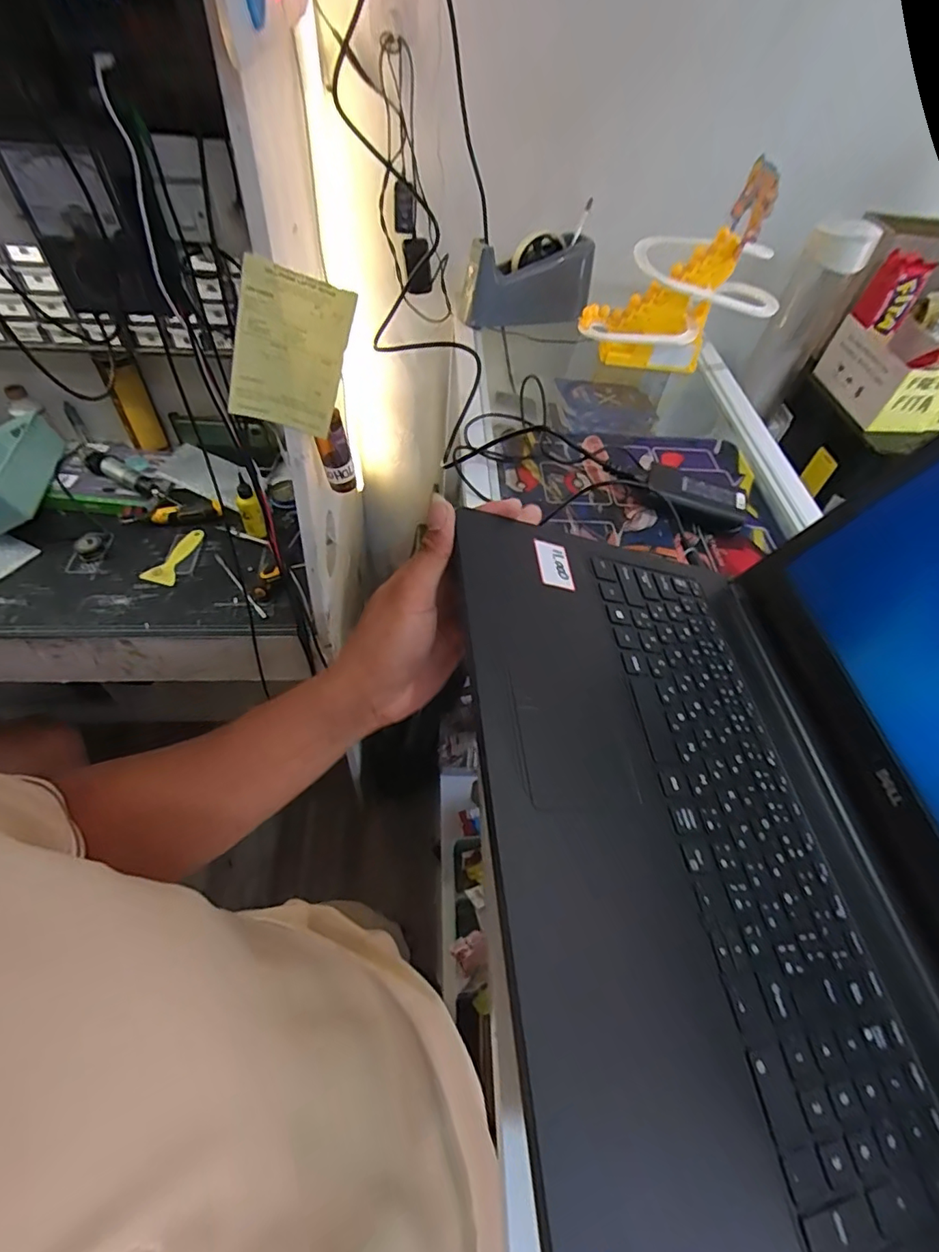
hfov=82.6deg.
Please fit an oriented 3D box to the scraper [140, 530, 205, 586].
[{"bbox_3d":[-0.489,-0.118,0.886,0.046,0.011,0.123,10,53,3],"label":"scraper"}]

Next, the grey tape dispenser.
[{"bbox_3d":[0.094,-0.540,0.852,0.211,0.124,0.067,-21,57,-19],"label":"grey tape dispenser"}]

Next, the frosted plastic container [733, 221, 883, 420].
[{"bbox_3d":[0.506,-0.466,0.823,0.089,0.263,0.083,31,57,18],"label":"frosted plastic container"}]

